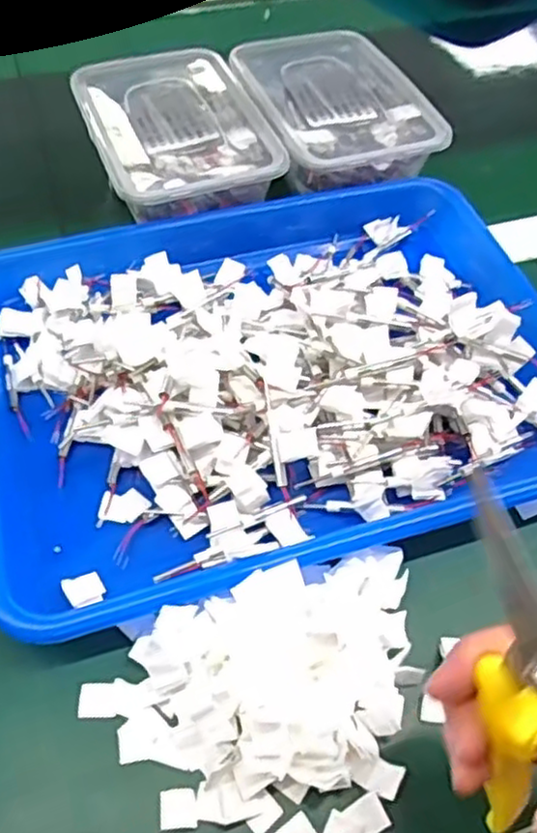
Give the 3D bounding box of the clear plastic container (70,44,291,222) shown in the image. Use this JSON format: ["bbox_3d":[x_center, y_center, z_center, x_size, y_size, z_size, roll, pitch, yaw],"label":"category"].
[{"bbox_3d":[-0.066,-0.189,0.504,0.116,0.059,0.165,-16,55,-15],"label":"clear plastic container"}]

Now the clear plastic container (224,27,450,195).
[{"bbox_3d":[0.045,-0.220,0.531,0.115,0.057,0.161,-14,55,-14],"label":"clear plastic container"}]

